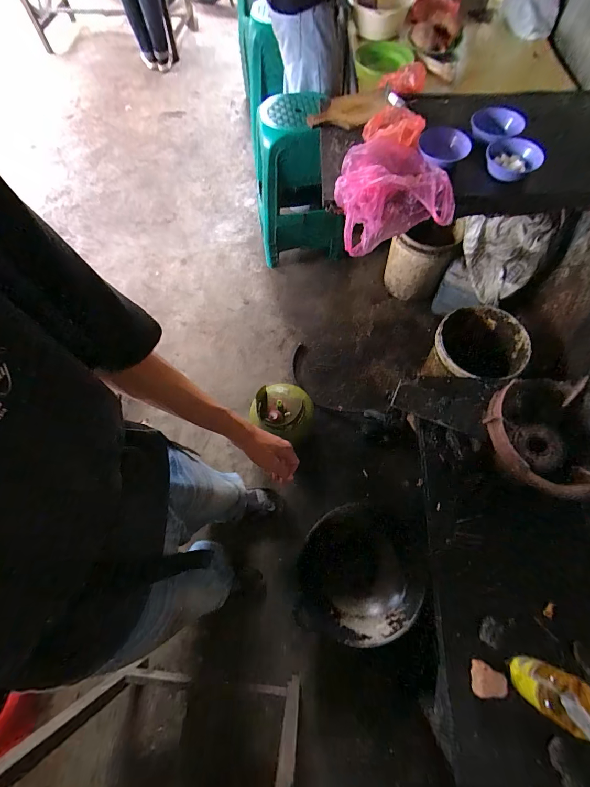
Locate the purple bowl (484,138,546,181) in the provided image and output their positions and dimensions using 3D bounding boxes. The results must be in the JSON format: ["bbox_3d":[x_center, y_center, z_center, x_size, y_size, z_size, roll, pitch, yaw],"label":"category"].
[{"bbox_3d":[0.626,-0.677,0.990,0.152,0.062,0.132,31,69,14],"label":"purple bowl"}]

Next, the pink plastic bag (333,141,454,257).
[{"bbox_3d":[0.277,-0.577,1.016,0.322,0.169,0.253,-2,65,0],"label":"pink plastic bag"}]

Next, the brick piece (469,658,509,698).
[{"bbox_3d":[0.411,0.611,0.727,0.063,0.029,0.059,14,66,7],"label":"brick piece"}]

